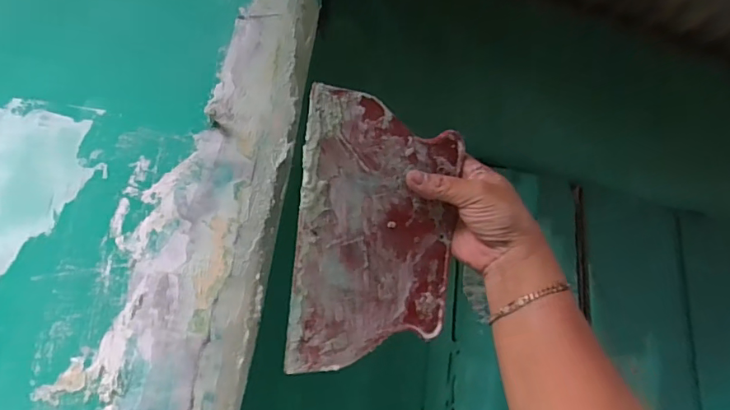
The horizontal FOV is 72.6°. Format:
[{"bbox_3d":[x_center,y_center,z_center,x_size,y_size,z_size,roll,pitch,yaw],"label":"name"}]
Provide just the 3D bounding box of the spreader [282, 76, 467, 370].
[{"bbox_3d":[0.013,0.023,0.403,0.141,0.209,0.004,5,2,-30],"label":"spreader"}]

